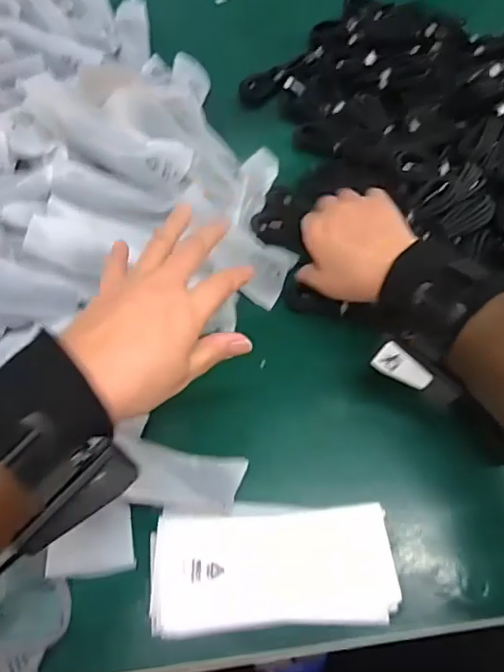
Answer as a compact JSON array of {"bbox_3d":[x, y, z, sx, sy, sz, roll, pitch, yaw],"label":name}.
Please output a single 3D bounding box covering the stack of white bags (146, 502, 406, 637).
[{"bbox_3d":[0.016,0.177,0.387,0.180,0.017,0.080,-4,65,1],"label":"stack of white bags"}]

